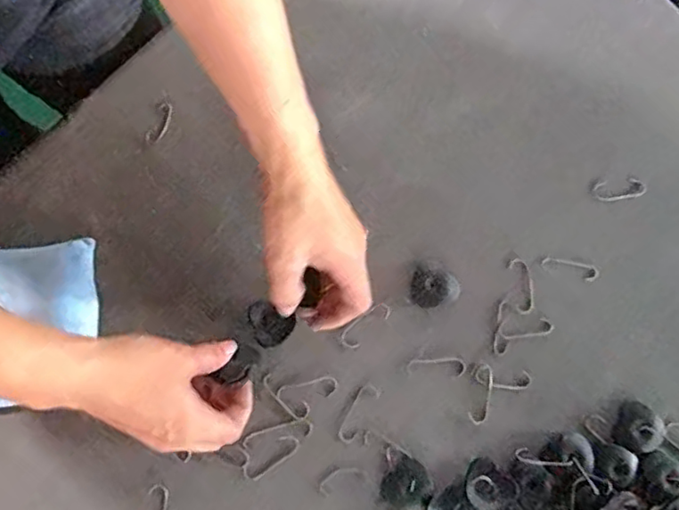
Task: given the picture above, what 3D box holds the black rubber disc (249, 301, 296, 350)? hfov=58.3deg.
[{"bbox_3d":[-0.053,0.053,0.454,0.036,0.006,0.029,22,78,5],"label":"black rubber disc"}]

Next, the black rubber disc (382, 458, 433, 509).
[{"bbox_3d":[0.048,0.164,0.433,0.032,0.005,0.034,0,77,0],"label":"black rubber disc"}]

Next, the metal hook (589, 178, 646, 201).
[{"bbox_3d":[0.220,-0.051,0.480,0.040,0.007,0.016,-4,77,-1],"label":"metal hook"}]

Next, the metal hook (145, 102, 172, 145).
[{"bbox_3d":[-0.143,-0.104,0.486,0.014,0.004,0.034,29,92,7],"label":"metal hook"}]

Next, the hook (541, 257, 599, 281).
[{"bbox_3d":[0.176,0.010,0.468,0.046,0.004,0.011,14,78,-4],"label":"hook"}]

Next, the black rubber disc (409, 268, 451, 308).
[{"bbox_3d":[0.069,0.026,0.458,0.028,0.004,0.028,0,77,0],"label":"black rubber disc"}]

